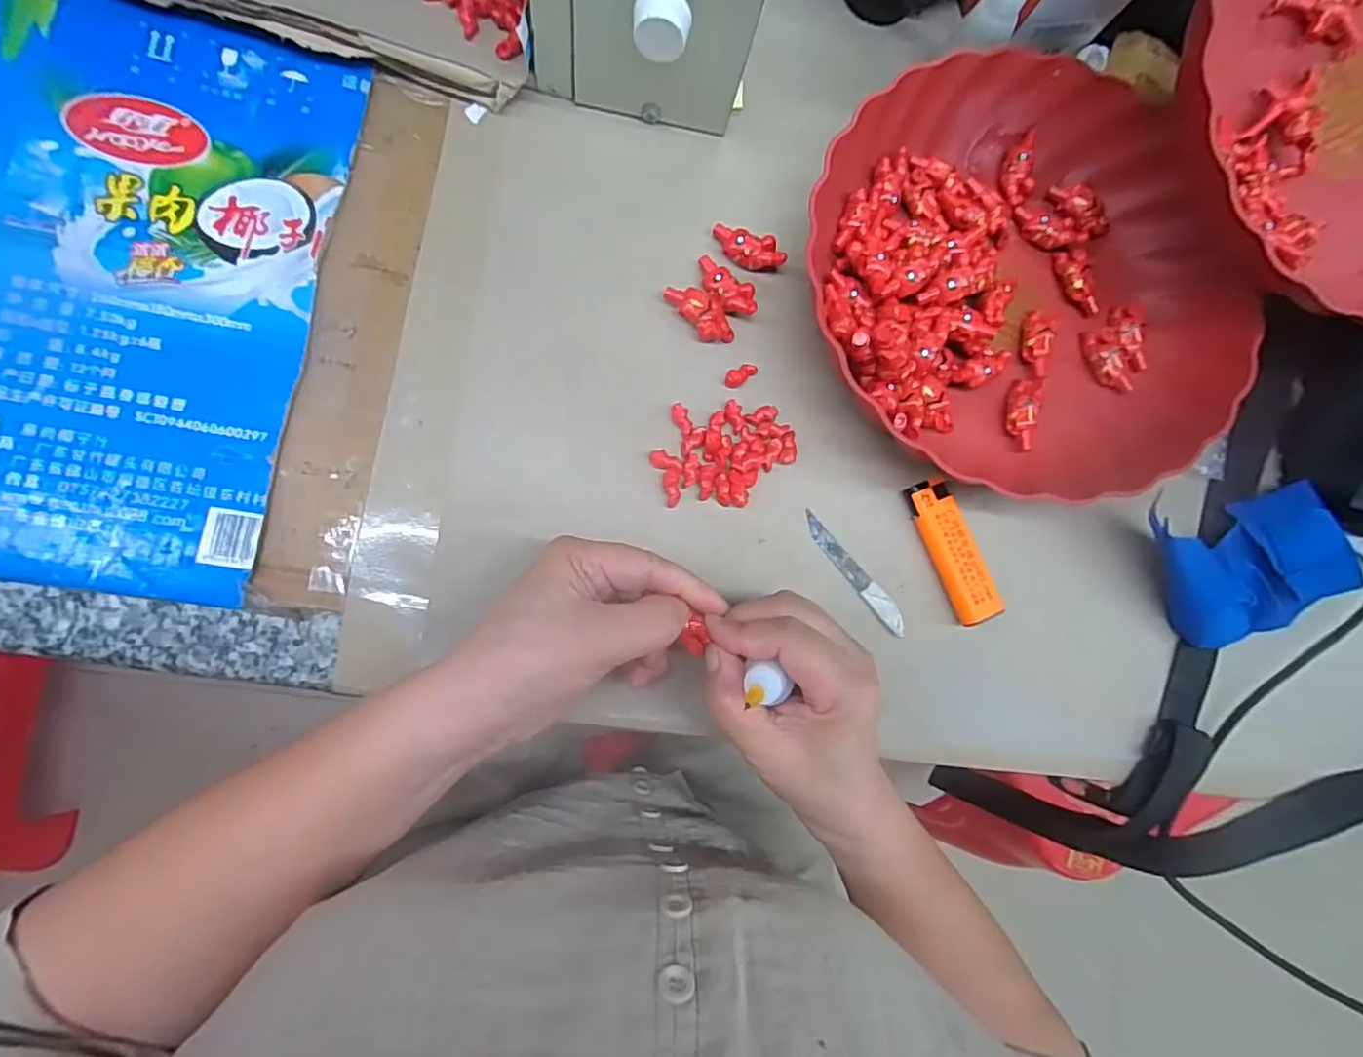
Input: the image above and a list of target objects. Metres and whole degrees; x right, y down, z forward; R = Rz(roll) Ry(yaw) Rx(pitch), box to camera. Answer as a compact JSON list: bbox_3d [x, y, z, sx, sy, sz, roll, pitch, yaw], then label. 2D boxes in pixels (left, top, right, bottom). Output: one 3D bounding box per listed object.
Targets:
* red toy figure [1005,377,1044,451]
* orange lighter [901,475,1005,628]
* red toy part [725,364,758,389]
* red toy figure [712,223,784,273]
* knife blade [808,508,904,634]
[{"bbox_3d":[0.193,-0.066,0.350,0.016,0.013,0.041,11,85,-7],"label":"red toy figure"},{"bbox_3d":[0.146,0.011,0.334,0.023,0.017,0.078,-22,90,-9],"label":"orange lighter"},{"bbox_3d":[0.032,-0.083,0.334,0.020,0.004,0.010,-35,92,-9],"label":"red toy part"},{"bbox_3d":[0.037,-0.153,0.342,0.040,0.013,0.019,14,85,-7],"label":"red toy figure"},{"bbox_3d":[0.094,0.024,0.334,0.011,0.004,0.080,-40,87,-6],"label":"knife blade"}]

